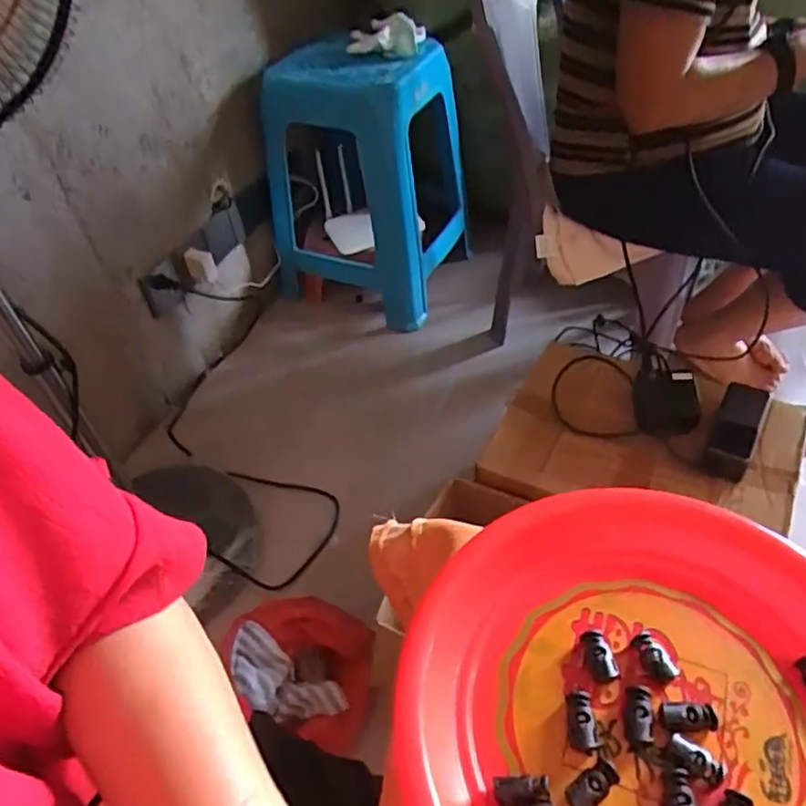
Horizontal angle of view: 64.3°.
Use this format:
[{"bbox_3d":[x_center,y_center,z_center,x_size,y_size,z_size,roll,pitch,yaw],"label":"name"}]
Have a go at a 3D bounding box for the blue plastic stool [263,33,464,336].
[{"bbox_3d":[-0.075,-0.466,1.347,0.352,0.515,0.337,11,48,15],"label":"blue plastic stool"}]

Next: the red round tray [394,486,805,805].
[{"bbox_3d":[0.130,0.161,0.326,0.244,0.037,0.256,-2,46,2],"label":"red round tray"}]

